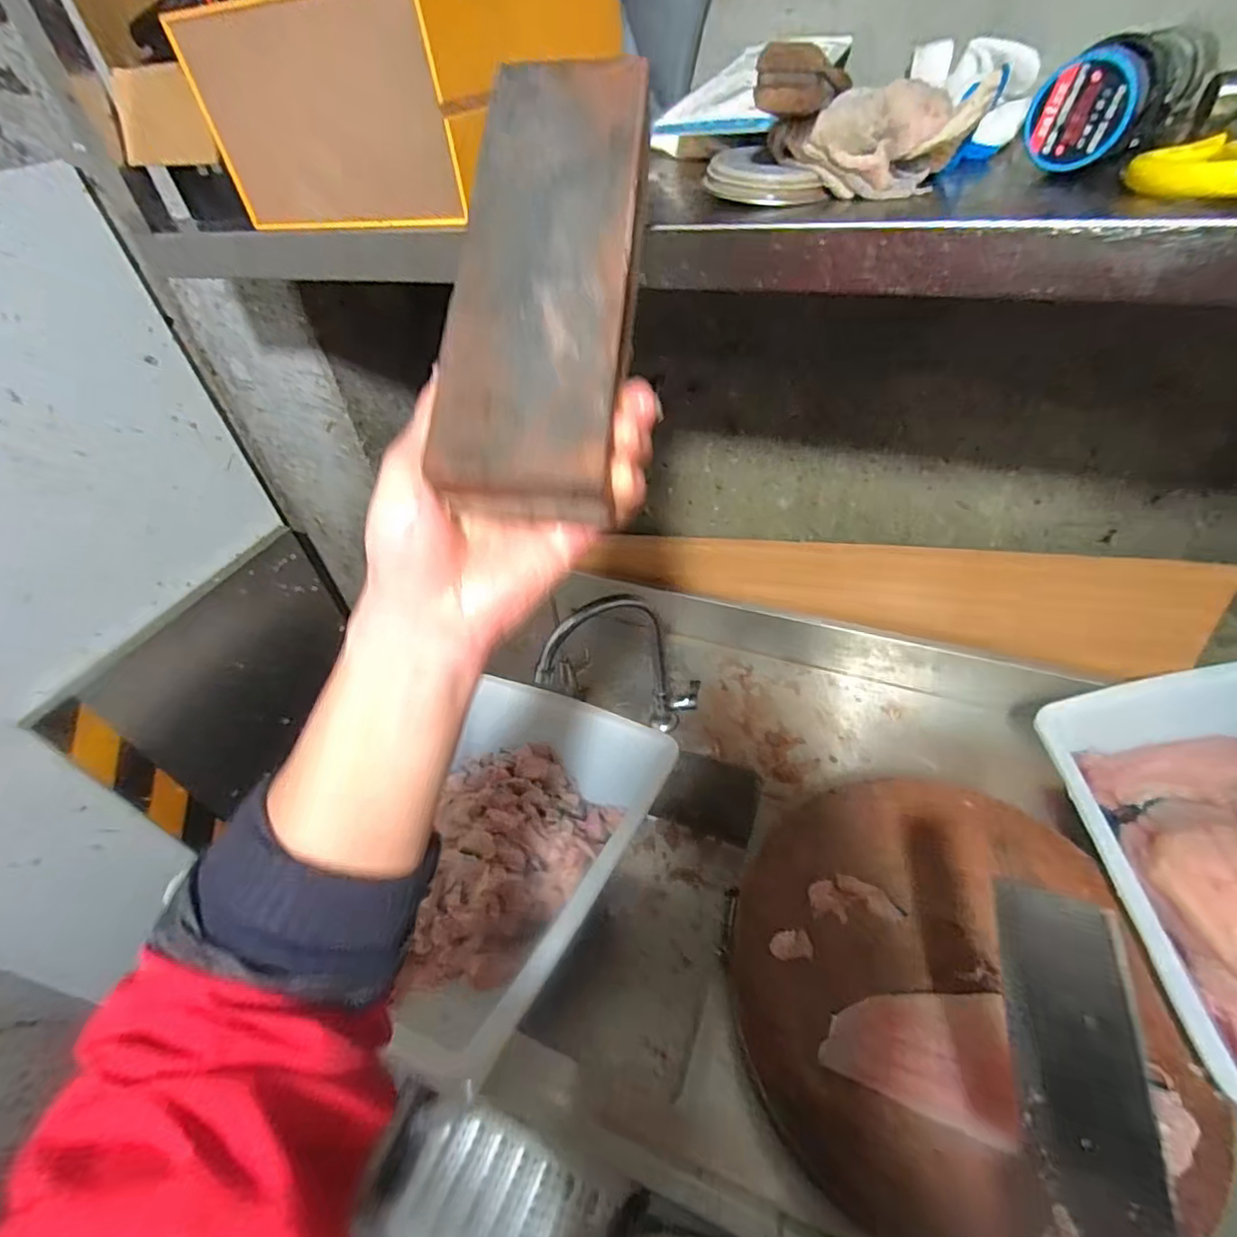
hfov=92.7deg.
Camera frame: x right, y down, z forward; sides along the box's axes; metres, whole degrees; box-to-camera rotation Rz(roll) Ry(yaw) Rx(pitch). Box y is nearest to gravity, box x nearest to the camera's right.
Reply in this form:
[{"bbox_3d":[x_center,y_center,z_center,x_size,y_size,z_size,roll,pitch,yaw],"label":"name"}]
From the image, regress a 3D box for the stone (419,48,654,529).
[{"bbox_3d":[-0.028,-0.147,0.258,0.075,0.034,0.209,3,78,9],"label":"stone"}]

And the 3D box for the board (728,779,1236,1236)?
[{"bbox_3d":[0.309,0.366,0.582,0.374,0.086,0.406,-3,44,3],"label":"board"}]

